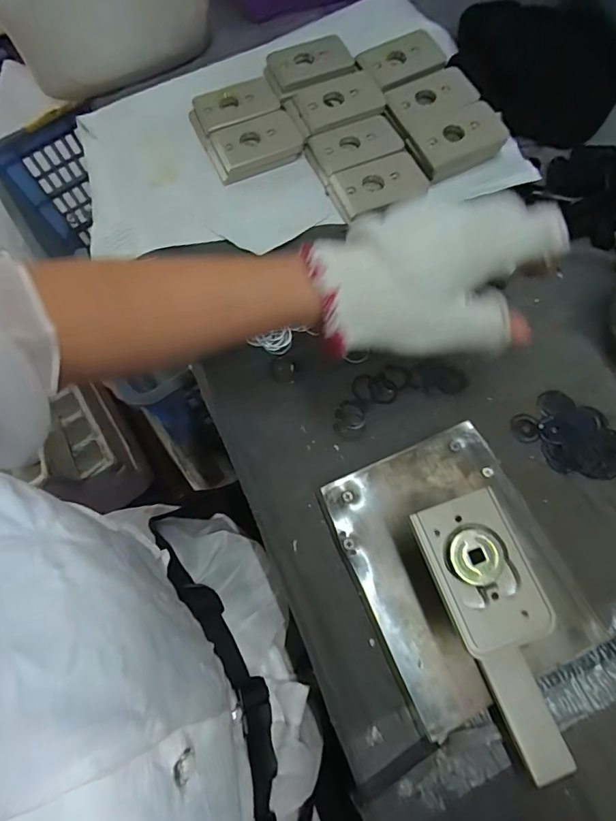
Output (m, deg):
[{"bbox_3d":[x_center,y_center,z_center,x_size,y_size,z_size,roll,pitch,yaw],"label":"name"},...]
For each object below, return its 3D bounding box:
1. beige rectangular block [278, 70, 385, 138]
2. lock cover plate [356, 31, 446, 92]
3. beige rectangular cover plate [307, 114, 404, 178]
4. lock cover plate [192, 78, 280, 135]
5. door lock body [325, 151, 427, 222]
[{"bbox_3d":[0.026,-0.290,0.439,0.085,0.010,0.049,-20,70,-3],"label":"beige rectangular block"},{"bbox_3d":[0.092,-0.341,0.452,0.075,0.007,0.057,-28,71,-6],"label":"lock cover plate"},{"bbox_3d":[0.046,-0.245,0.430,0.076,0.009,0.049,-23,70,-4],"label":"beige rectangular cover plate"},{"bbox_3d":[-0.069,-0.292,0.450,0.075,0.017,0.052,-21,70,-4],"label":"lock cover plate"},{"bbox_3d":[0.063,-0.200,0.417,0.077,0.018,0.049,-25,70,-5],"label":"door lock body"}]

